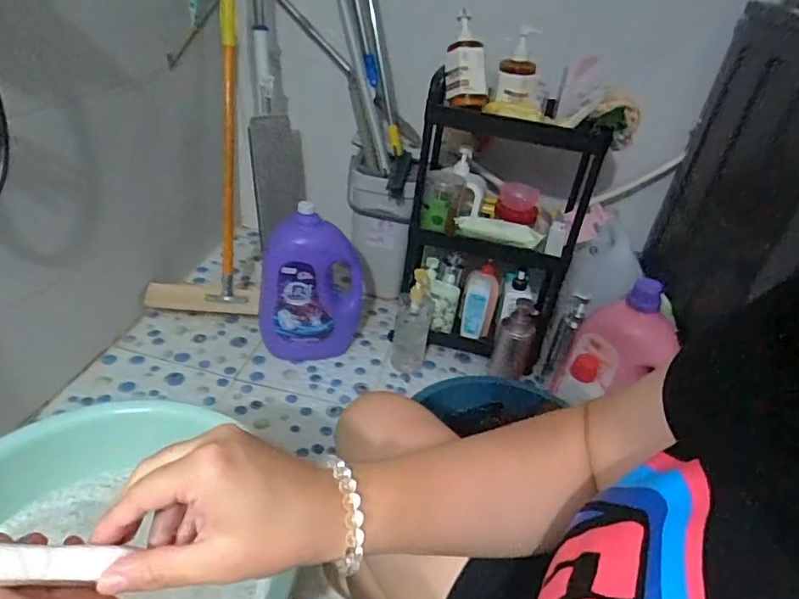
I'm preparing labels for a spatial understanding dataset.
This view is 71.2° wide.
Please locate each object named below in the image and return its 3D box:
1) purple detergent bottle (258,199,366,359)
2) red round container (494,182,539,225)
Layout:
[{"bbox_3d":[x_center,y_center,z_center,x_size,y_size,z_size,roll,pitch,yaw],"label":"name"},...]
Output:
[{"bbox_3d":[-0.200,-0.036,1.261,0.229,0.378,0.115,-2,31,-13],"label":"purple detergent bottle"},{"bbox_3d":[0.274,-0.221,1.283,0.097,0.061,0.112,15,33,8],"label":"red round container"}]

